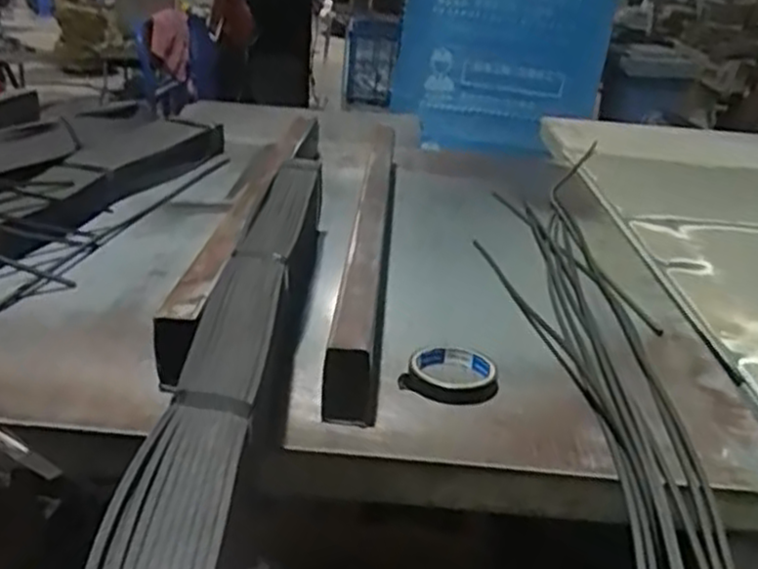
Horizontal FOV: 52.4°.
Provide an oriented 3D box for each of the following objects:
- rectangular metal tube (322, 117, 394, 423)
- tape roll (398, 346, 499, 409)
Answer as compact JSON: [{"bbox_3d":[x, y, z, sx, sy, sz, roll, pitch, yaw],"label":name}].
[{"bbox_3d":[-0.008,-0.044,0.983,0.046,0.088,0.680,6,24,1],"label":"rectangular metal tube"},{"bbox_3d":[0.075,0.091,0.786,0.090,0.022,0.092,4,24,-2],"label":"tape roll"}]

